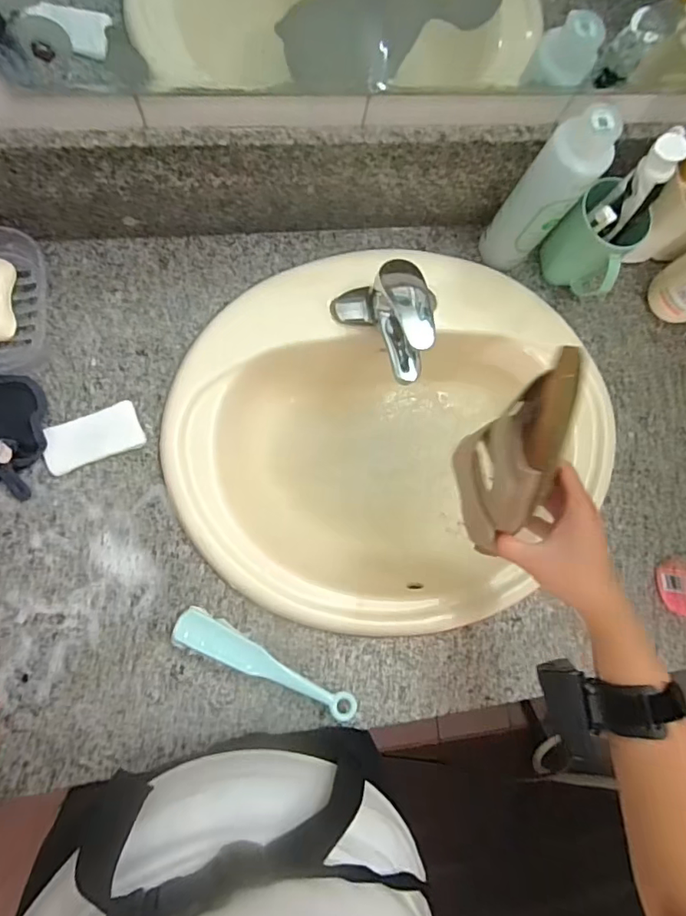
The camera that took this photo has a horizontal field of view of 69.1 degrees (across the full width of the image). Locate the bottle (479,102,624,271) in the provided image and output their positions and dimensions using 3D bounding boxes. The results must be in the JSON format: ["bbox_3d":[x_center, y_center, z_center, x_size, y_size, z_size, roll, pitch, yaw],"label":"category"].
[{"bbox_3d":[0.217,-0.283,0.546,0.064,0.202,0.052,36,81,-2],"label":"bottle"}]

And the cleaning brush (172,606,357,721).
[{"bbox_3d":[-0.081,0.220,0.535,0.206,0.033,0.038,26,81,-4],"label":"cleaning brush"}]

